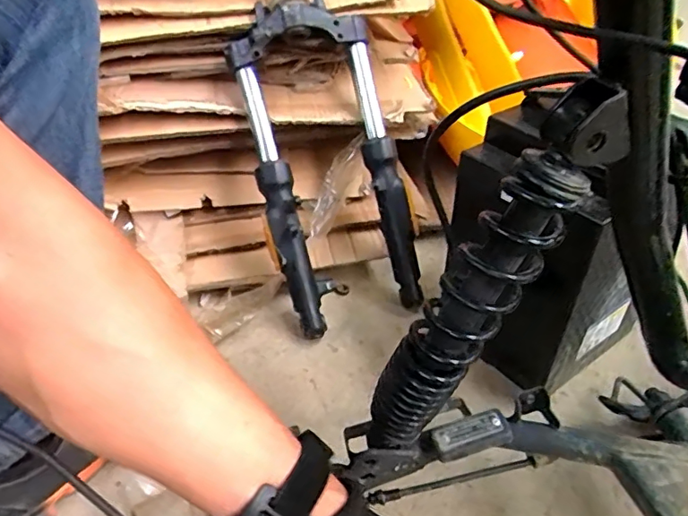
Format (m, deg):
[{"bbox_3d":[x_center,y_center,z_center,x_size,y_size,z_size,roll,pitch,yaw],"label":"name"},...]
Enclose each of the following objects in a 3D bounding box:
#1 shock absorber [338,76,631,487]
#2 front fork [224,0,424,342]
[{"bbox_3d":[0.074,0.041,0.344,0.046,0.323,0.048,9,34,-25],"label":"shock absorber"},{"bbox_3d":[-0.057,-0.234,0.667,0.181,0.646,0.093,-15,6,-18],"label":"front fork"}]

